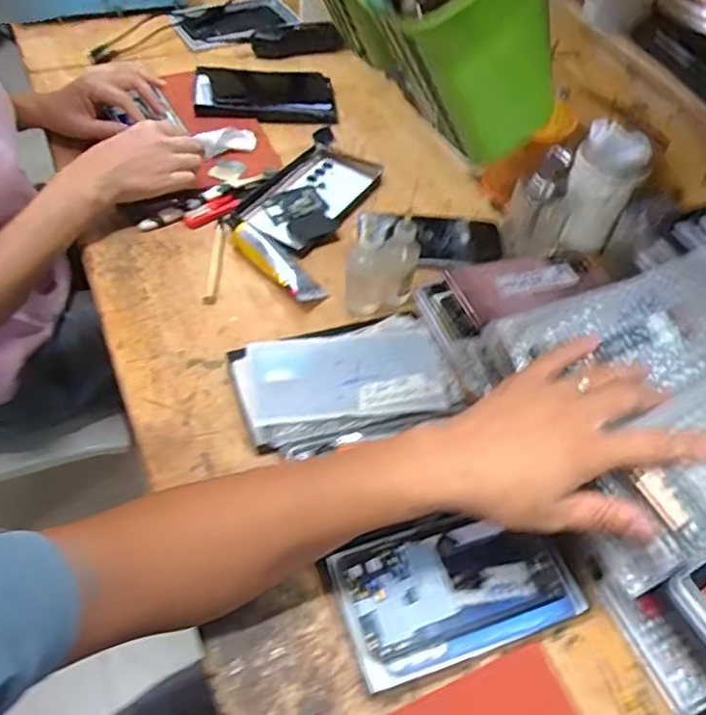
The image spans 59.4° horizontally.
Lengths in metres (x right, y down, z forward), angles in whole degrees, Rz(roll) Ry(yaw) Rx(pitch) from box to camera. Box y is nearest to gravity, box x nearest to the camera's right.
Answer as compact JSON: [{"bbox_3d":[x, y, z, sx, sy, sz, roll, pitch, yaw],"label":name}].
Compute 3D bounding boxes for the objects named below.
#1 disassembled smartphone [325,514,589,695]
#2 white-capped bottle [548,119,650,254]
[{"bbox_3d":[0.077,0.172,0.465,0.173,0.008,0.096,-14,56,-15],"label":"disassembled smartphone"},{"bbox_3d":[0.264,-0.175,0.664,0.072,0.122,0.070,23,55,11],"label":"white-capped bottle"}]

